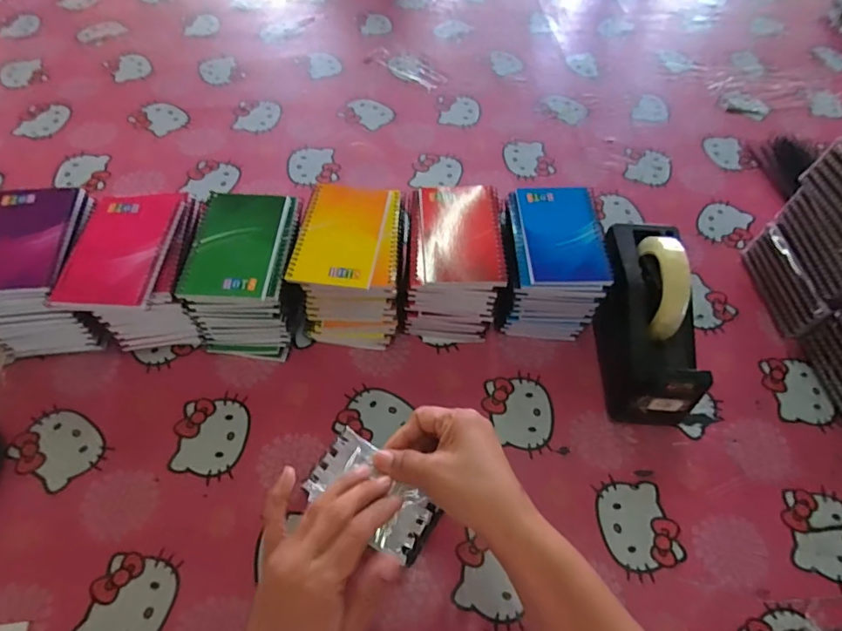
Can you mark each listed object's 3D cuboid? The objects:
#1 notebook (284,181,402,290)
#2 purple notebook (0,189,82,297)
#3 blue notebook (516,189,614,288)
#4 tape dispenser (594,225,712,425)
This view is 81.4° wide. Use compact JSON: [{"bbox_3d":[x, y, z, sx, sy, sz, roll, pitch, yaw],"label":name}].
[{"bbox_3d":[-0.072,-0.084,0.503,0.099,0.012,0.130,5,58,1],"label":"notebook"},{"bbox_3d":[-0.388,-0.074,0.471,0.084,0.013,0.131,-5,58,-6],"label":"purple notebook"},{"bbox_3d":[0.149,-0.086,0.517,0.084,0.012,0.125,1,58,-2],"label":"blue notebook"},{"bbox_3d":[0.238,-0.002,0.516,0.073,0.131,0.195,4,58,0],"label":"tape dispenser"}]

